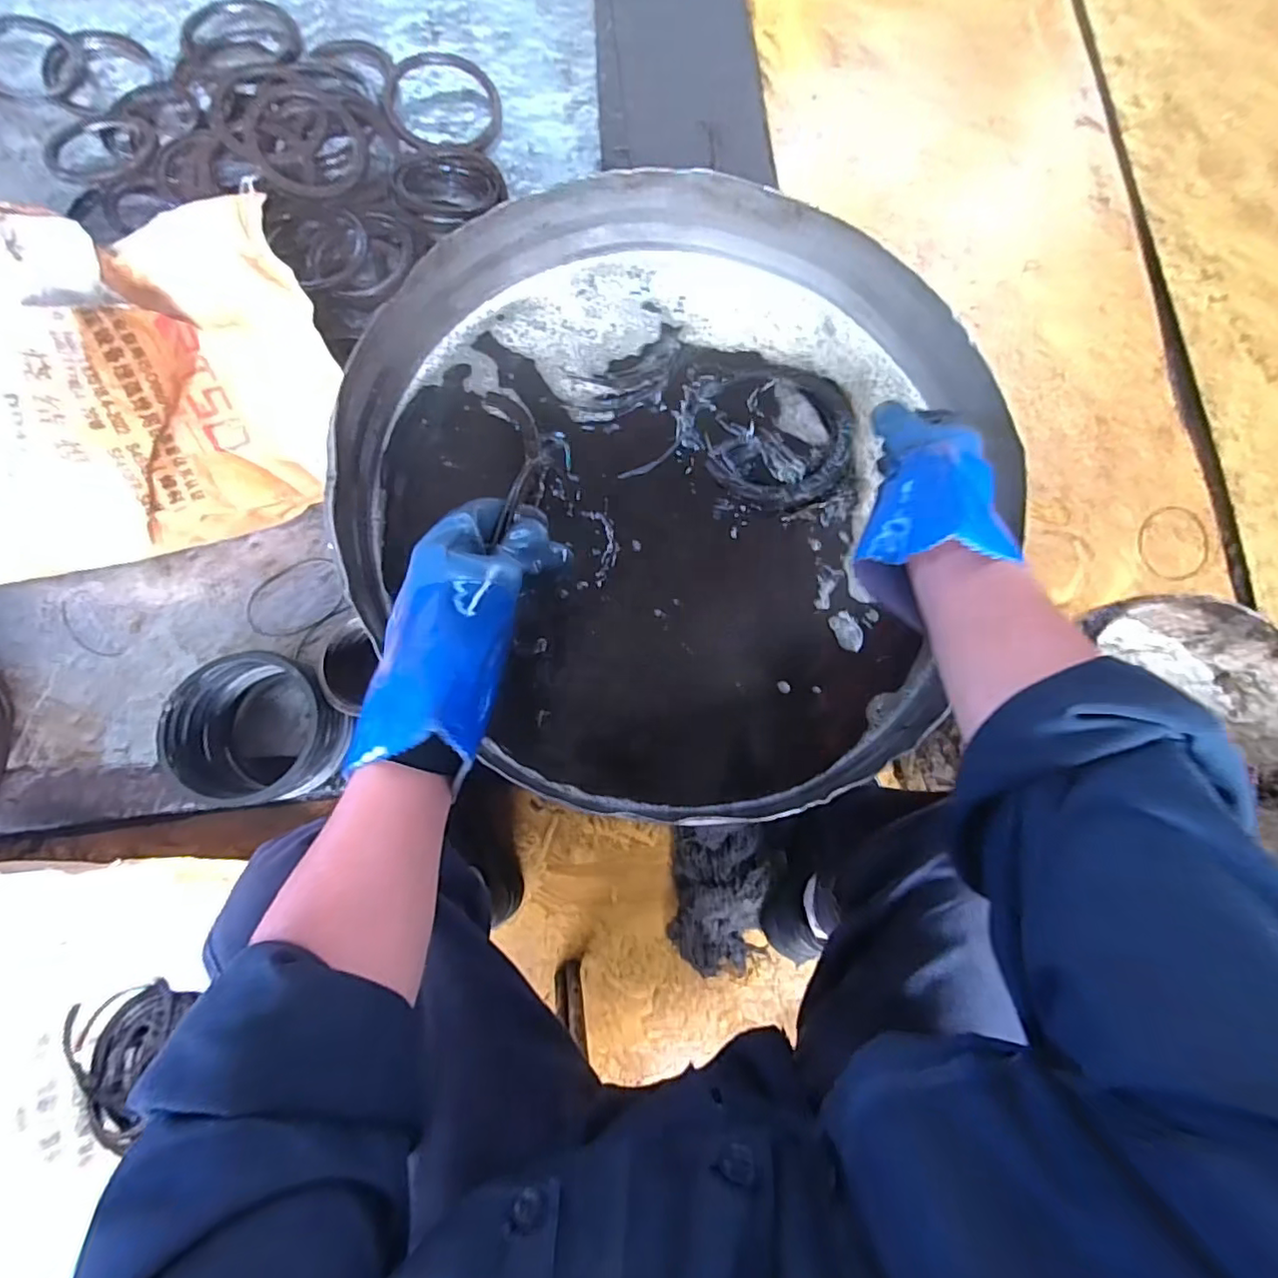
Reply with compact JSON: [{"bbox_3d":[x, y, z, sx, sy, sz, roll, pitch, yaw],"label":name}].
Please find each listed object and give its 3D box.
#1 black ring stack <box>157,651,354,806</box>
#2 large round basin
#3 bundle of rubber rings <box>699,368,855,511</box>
[{"bbox_3d":[-0.446,0.104,0.713,0.150,0.132,0.162,-3,83,-8],"label":"black ring stack"},{"bbox_3d":[0.029,-0.133,0.522,0.513,0.087,0.531,1,84,-5],"label":"large round basin"},{"bbox_3d":[0.140,-0.201,0.590,0.147,0.018,0.152,1,84,-5],"label":"bundle of rubber rings"}]

